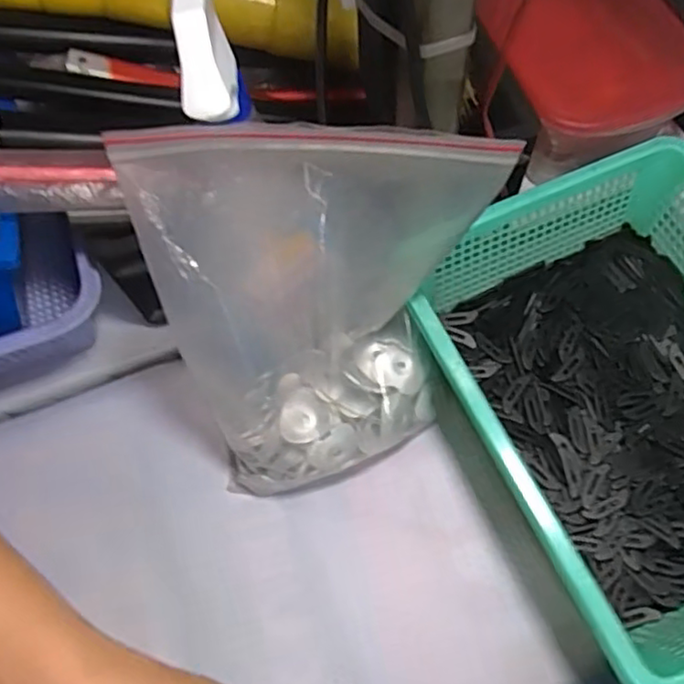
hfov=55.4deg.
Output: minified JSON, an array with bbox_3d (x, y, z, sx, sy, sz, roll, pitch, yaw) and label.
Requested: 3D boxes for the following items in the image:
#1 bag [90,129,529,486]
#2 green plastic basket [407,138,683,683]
[{"bbox_3d":[-0.004,-0.009,0.387,0.186,0.246,0.109,-17,64,-5],"label":"bag"},{"bbox_3d":[0.197,0.036,0.431,0.233,0.100,0.286,-24,65,-8],"label":"green plastic basket"}]

